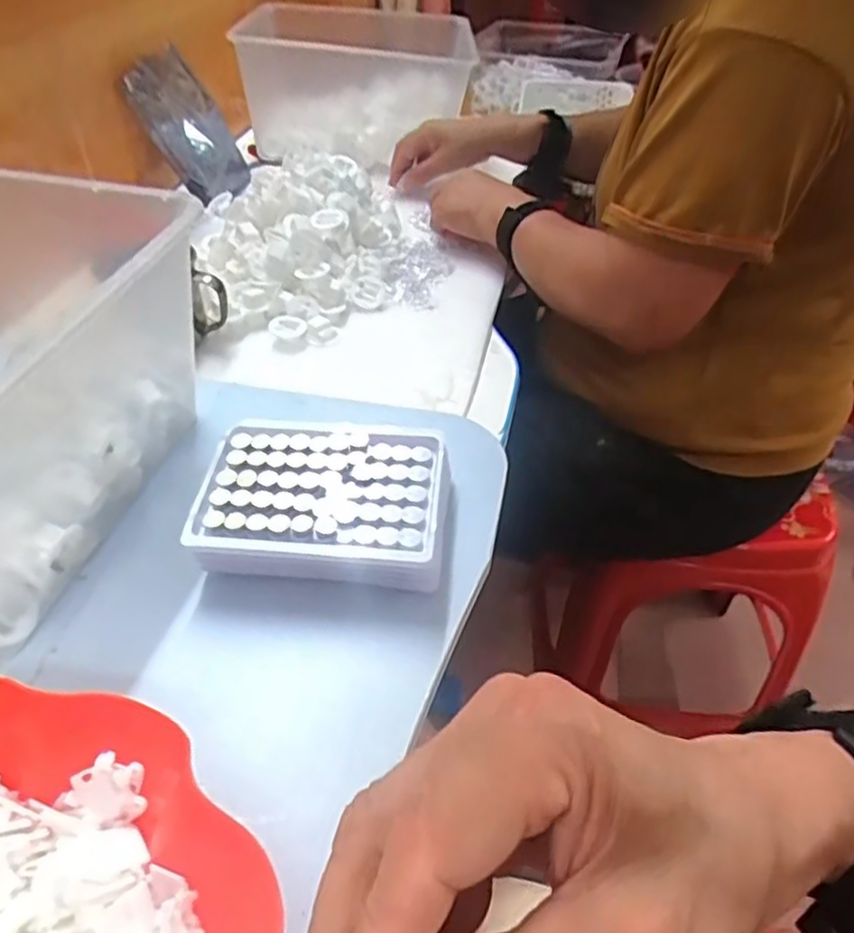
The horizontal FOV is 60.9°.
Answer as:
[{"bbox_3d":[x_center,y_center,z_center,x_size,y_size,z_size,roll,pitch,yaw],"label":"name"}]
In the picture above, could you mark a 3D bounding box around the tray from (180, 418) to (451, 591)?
[{"bbox_3d":[-0.055,0.021,0.407,0.135,0.039,0.099,5,41,4],"label":"tray"}]

